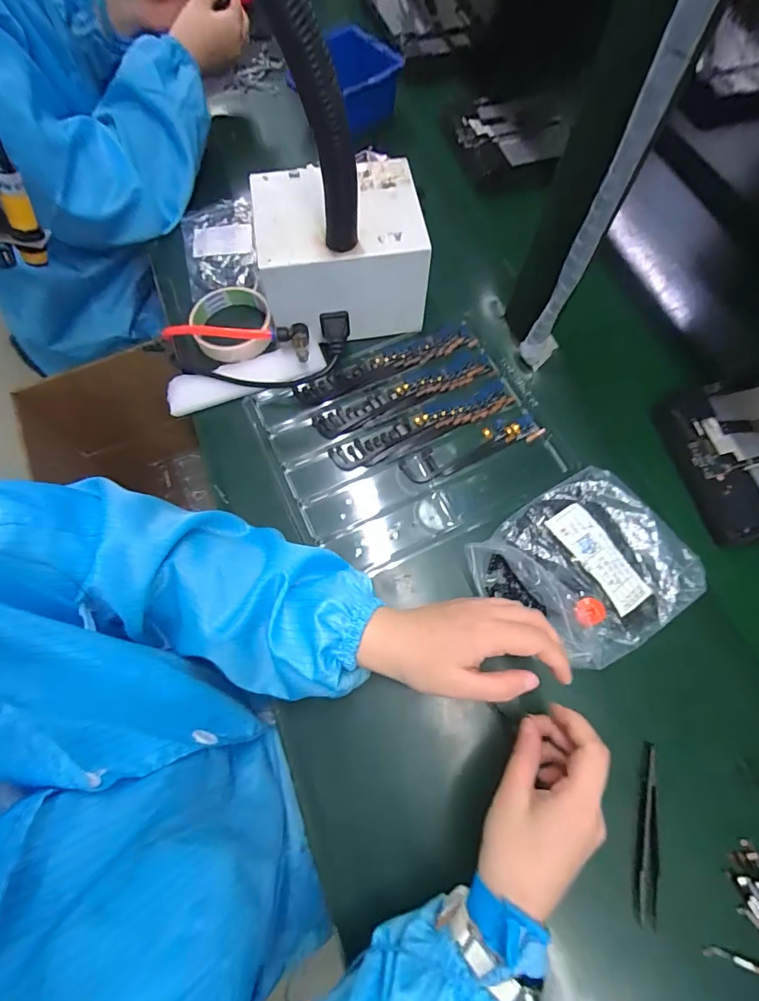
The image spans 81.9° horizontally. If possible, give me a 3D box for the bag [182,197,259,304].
[{"bbox_3d":[-0.192,-0.307,0.532,0.085,0.012,0.146,-14,71,-4],"label":"bag"}]

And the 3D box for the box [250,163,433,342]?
[{"bbox_3d":[-0.042,-0.251,0.445,0.158,0.101,0.131,-10,70,-3],"label":"box"}]

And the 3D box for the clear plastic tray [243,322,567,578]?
[{"bbox_3d":[0.028,-0.064,0.440,0.255,0.012,0.224,-26,72,-8],"label":"clear plastic tray"}]

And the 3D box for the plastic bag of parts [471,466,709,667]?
[{"bbox_3d":[0.176,0.059,0.374,0.160,0.030,0.141,-34,73,-11],"label":"plastic bag of parts"}]

